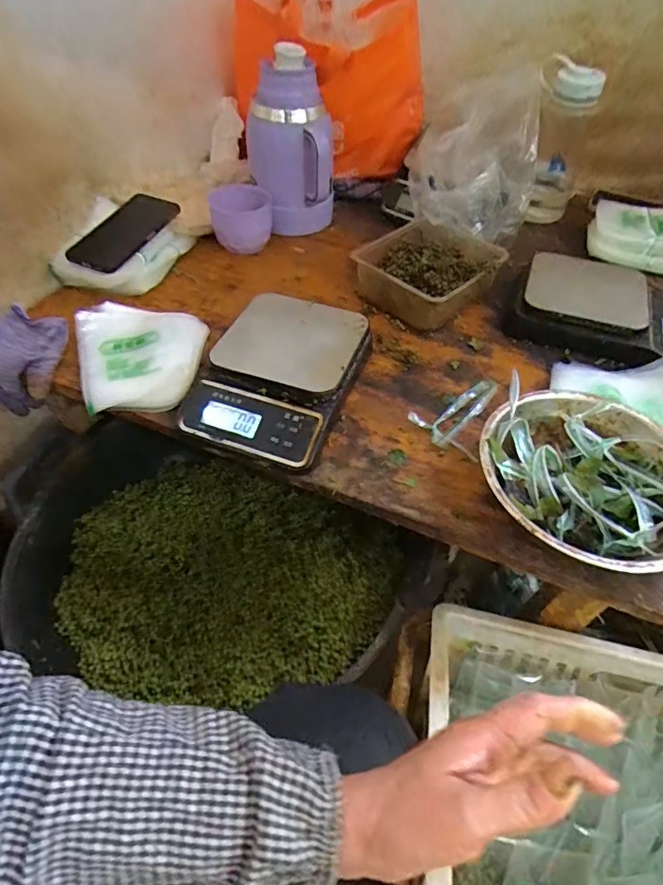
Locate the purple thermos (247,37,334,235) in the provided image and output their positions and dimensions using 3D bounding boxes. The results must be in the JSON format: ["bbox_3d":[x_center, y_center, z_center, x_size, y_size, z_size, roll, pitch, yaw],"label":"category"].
[{"bbox_3d":[-0.053,-0.434,0.725,0.115,0.213,0.110,1,51,-1],"label":"purple thermos"}]

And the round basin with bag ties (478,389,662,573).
[{"bbox_3d":[0.225,0.033,0.444,0.180,0.070,0.187,1,51,-1],"label":"round basin with bag ties"}]

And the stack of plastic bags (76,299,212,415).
[{"bbox_3d":[-0.216,-0.106,0.564,0.134,0.039,0.159,-9,52,-9],"label":"stack of plastic bags"}]

